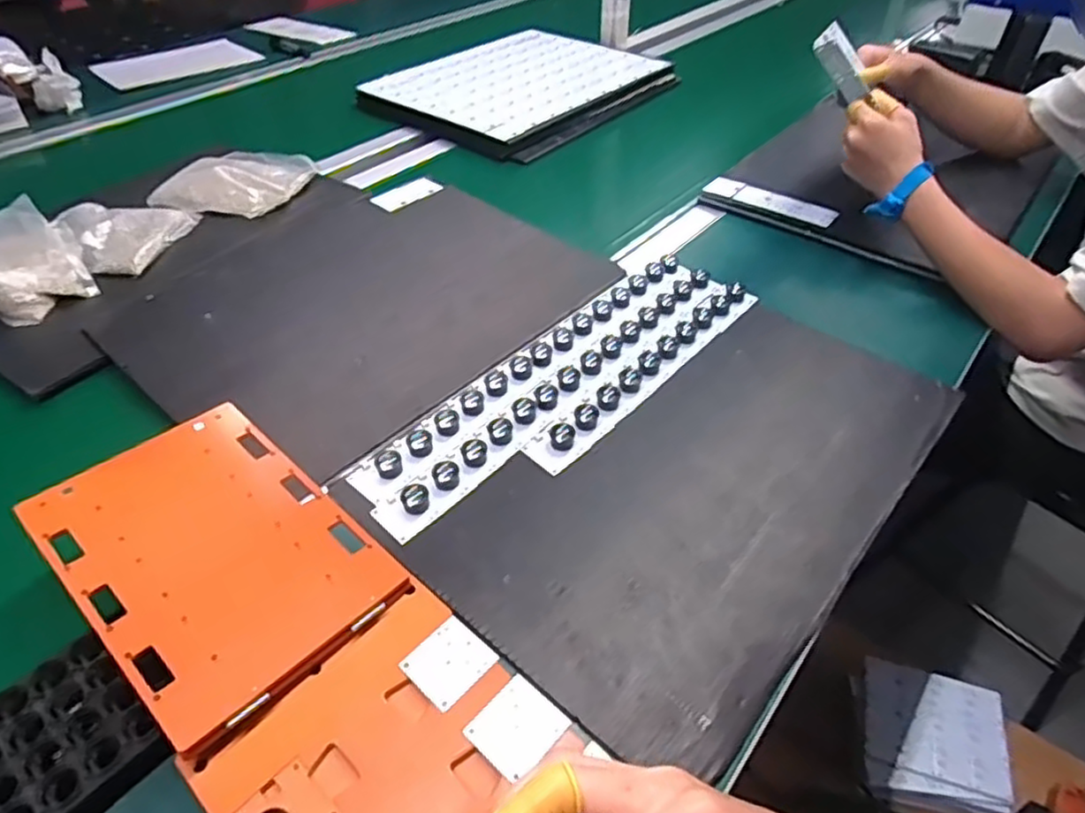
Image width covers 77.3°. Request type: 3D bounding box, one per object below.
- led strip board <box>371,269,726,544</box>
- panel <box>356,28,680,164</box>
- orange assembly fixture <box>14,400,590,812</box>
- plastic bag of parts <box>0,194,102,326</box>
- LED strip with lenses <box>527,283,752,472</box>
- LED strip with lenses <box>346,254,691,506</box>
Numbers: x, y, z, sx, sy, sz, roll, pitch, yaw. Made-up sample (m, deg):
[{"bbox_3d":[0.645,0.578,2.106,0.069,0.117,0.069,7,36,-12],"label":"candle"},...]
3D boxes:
[{"bbox_3d":[0.033,-0.028,0.657,0.047,0.015,0.464,34,54,28],"label":"led strip board"},{"bbox_3d":[-0.039,-0.585,1.251,0.366,0.053,0.484,31,52,27],"label":"panel"},{"bbox_3d":[-0.162,0.154,0.440,0.401,0.063,0.161,33,53,28],"label":"orange assembly fixture"},{"bbox_3d":[-0.593,-0.162,0.767,0.166,0.050,0.117,30,52,26],"label":"plastic bag of parts"},{"bbox_3d":[0.108,-0.044,0.674,0.045,0.014,0.333,32,53,27],"label":"LED strip with lenses"},{"bbox_3d":[0.003,-0.051,0.681,0.048,0.012,0.453,33,53,27],"label":"LED strip with lenses"}]

